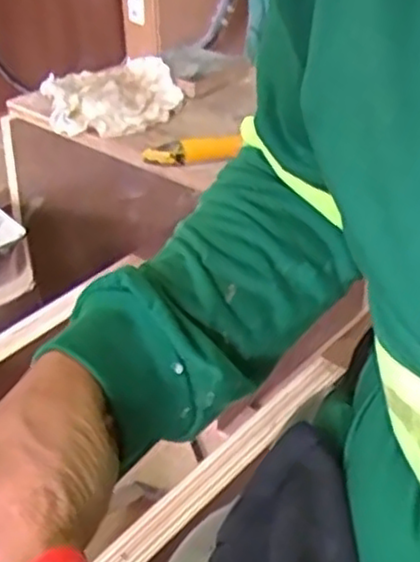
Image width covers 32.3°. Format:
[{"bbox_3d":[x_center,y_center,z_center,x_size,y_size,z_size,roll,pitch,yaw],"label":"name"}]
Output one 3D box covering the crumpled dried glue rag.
[{"bbox_3d":[-0.114,-0.225,0.854,0.154,0.031,0.184,-7,39,-7],"label":"crumpled dried glue rag"}]

